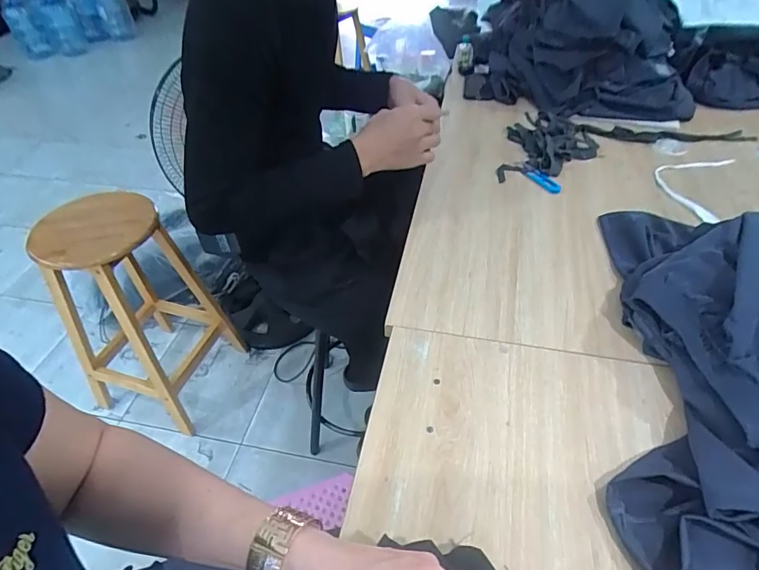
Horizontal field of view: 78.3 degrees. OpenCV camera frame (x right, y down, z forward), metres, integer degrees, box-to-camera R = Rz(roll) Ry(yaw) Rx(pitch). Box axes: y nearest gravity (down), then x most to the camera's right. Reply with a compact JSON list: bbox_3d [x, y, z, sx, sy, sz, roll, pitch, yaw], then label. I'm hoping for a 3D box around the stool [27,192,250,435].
[{"bbox_3d":[-0.662,0.046,1.311,0.286,0.613,0.340,12,46,14],"label":"stool"}]

